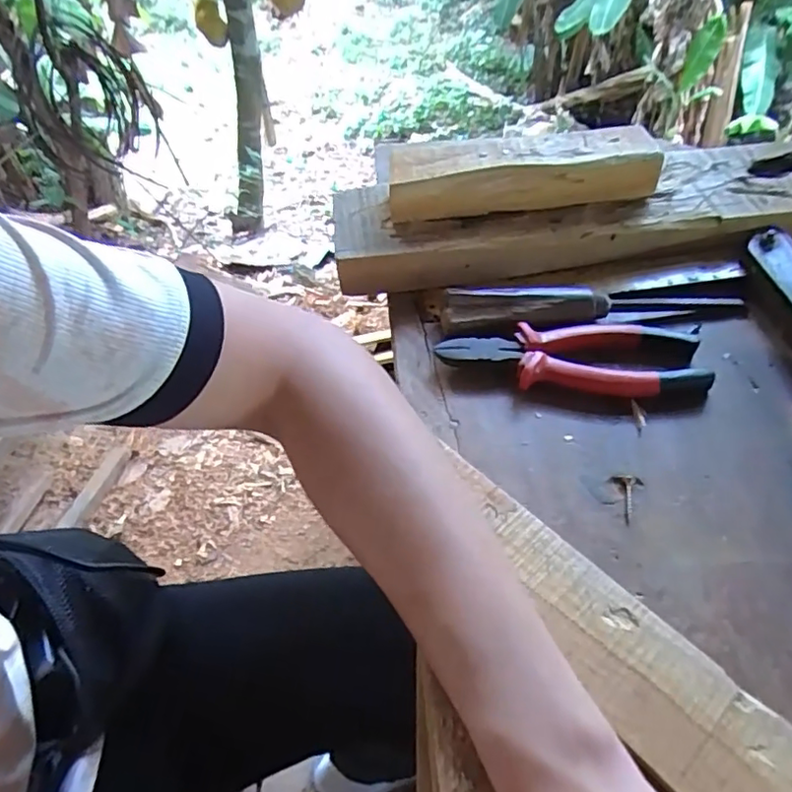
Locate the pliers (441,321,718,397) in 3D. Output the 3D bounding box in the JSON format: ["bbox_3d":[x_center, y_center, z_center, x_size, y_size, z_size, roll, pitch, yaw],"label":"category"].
[{"bbox_3d":[0.126,-0.032,0.424,0.184,0.019,0.068,3,51,6],"label":"pliers"}]

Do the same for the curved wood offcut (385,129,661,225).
[{"bbox_3d":[0.101,-0.186,0.482,0.220,0.045,0.053,-7,52,-2],"label":"curved wood offcut"}]

